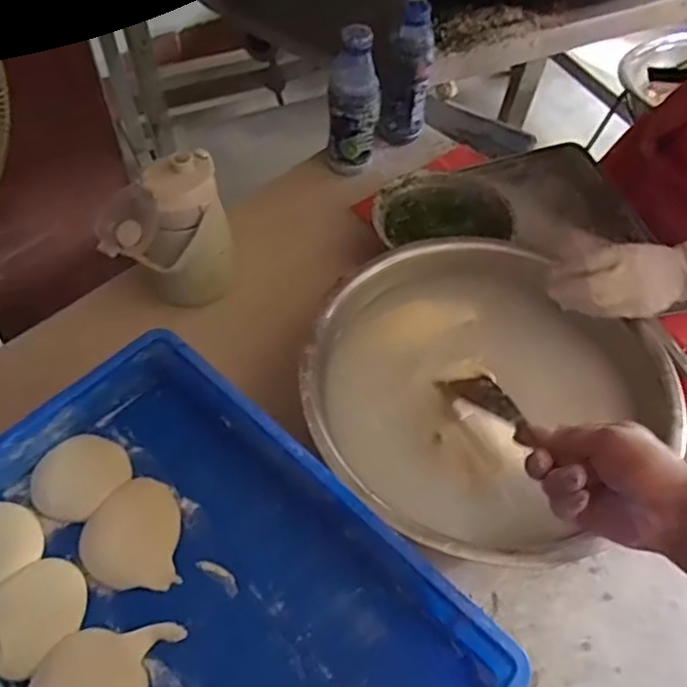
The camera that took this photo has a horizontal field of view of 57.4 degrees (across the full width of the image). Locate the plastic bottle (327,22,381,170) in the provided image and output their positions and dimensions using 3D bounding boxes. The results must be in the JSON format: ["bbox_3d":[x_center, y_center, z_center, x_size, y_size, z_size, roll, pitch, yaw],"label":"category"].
[{"bbox_3d":[0.015,-0.337,0.893,0.071,0.207,0.056,6,55,1],"label":"plastic bottle"}]

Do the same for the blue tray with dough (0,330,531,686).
[{"bbox_3d":[-0.129,0.211,0.525,0.453,0.070,0.301,39,62,22],"label":"blue tray with dough"}]

